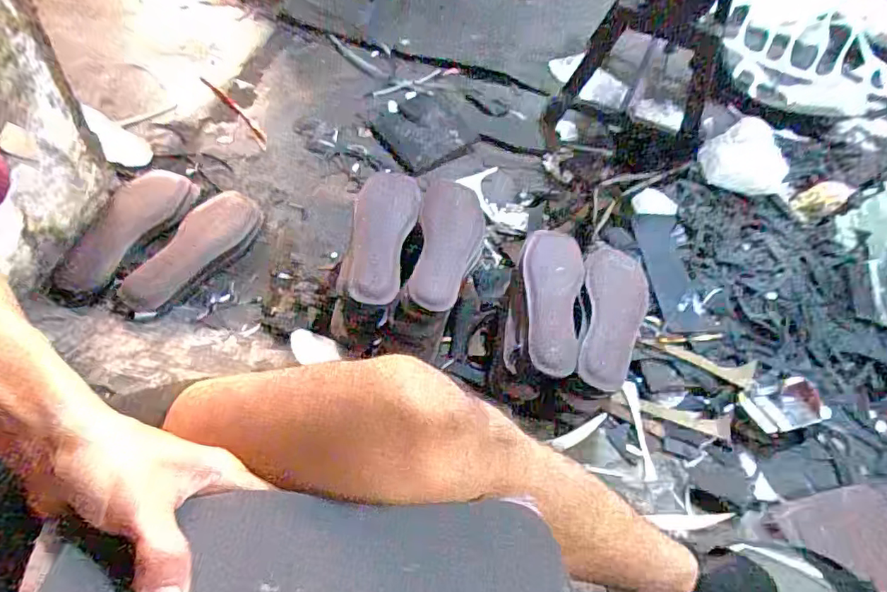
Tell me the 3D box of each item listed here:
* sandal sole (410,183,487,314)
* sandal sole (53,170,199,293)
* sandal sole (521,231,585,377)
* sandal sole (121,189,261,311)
[{"bbox_3d":[0.009,-0.078,0.761,0.092,0.026,0.261,7,53,-4],"label":"sandal sole"},{"bbox_3d":[-0.504,-0.111,0.839,0.111,0.039,0.255,24,54,9],"label":"sandal sole"},{"bbox_3d":[0.156,0.001,0.738,0.084,0.039,0.232,6,54,-5],"label":"sandal sole"},{"bbox_3d":[-0.397,-0.076,0.834,0.093,0.028,0.257,27,55,11],"label":"sandal sole"}]

